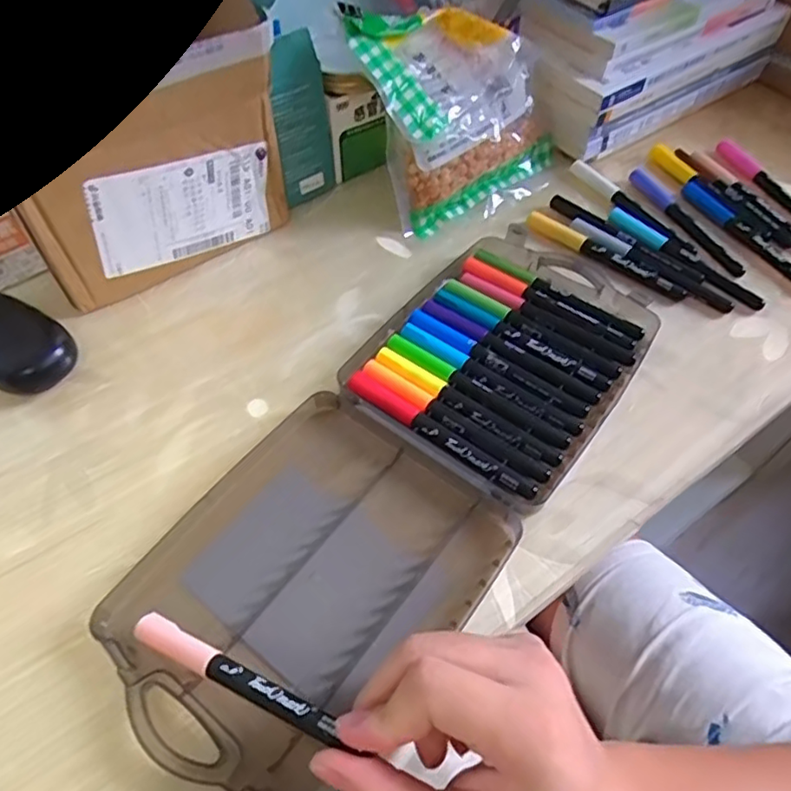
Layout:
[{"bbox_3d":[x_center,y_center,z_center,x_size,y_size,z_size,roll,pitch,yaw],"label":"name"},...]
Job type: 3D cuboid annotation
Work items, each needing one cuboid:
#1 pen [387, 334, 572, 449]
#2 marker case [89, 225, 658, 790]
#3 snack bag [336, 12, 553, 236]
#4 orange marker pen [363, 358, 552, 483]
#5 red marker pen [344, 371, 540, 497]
[{"bbox_3d":[0.050,-0.002,0.382,0.131,0.012,0.013,31,61,20],"label":"pen"},{"bbox_3d":[0.017,0.028,0.362,0.149,0.015,0.383,32,61,21],"label":"marker case"},{"bbox_3d":[0.049,-0.231,0.478,0.163,0.168,0.054,-36,29,-24],"label":"snack bag"},{"bbox_3d":[0.034,0.016,0.370,0.131,0.012,0.013,32,61,21],"label":"orange marker pen"},{"bbox_3d":[0.025,0.025,0.363,0.131,0.012,0.014,32,61,21],"label":"red marker pen"}]

